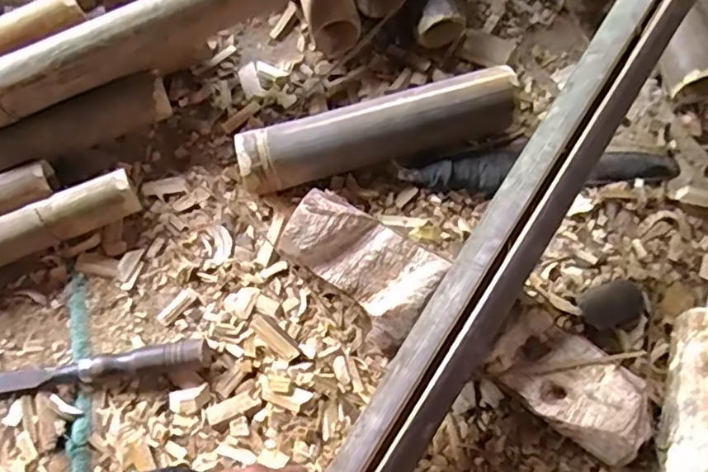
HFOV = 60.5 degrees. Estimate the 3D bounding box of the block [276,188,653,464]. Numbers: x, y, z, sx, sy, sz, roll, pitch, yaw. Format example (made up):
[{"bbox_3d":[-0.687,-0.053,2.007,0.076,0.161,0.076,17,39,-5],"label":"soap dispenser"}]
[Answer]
[{"bbox_3d":[0.086,0.075,0.522,0.330,0.059,0.086,30,73,10],"label":"block"}]

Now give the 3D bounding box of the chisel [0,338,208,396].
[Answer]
[{"bbox_3d":[-0.248,0.117,0.523,0.239,0.025,0.022,-8,70,-3],"label":"chisel"}]

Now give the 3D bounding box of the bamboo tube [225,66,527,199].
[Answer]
[{"bbox_3d":[0.025,-0.099,0.586,0.271,0.063,0.057,-16,71,-6],"label":"bamboo tube"}]

